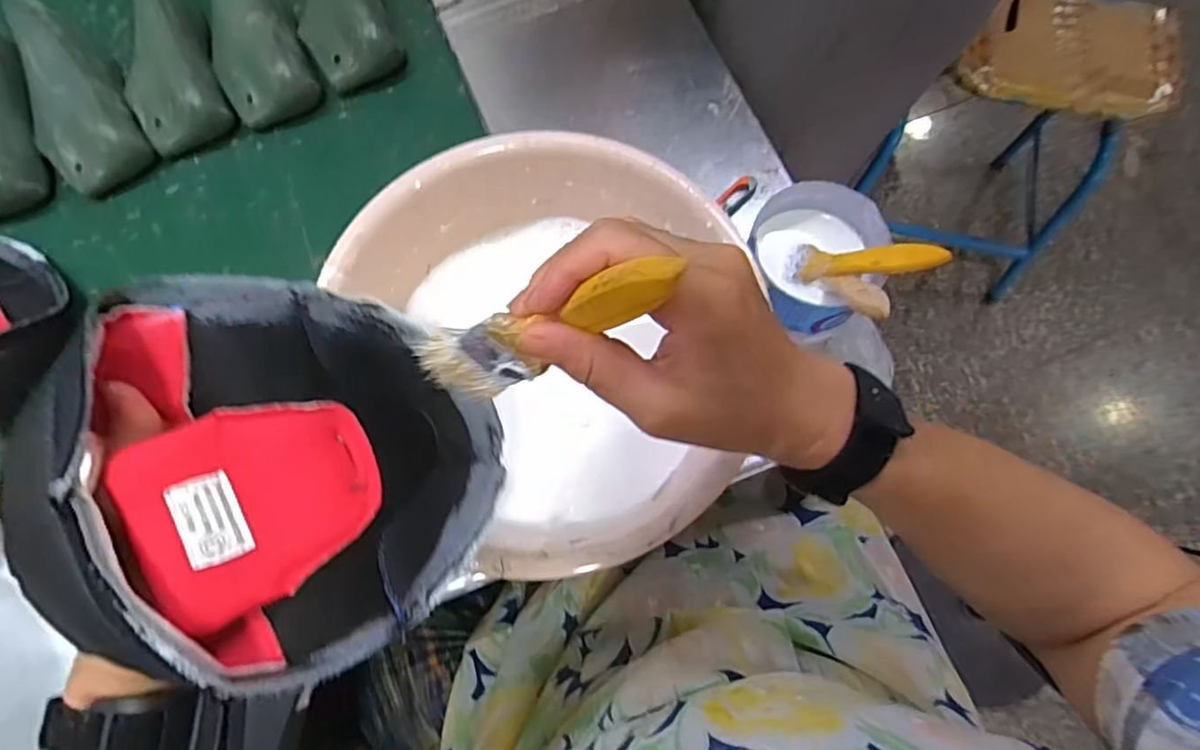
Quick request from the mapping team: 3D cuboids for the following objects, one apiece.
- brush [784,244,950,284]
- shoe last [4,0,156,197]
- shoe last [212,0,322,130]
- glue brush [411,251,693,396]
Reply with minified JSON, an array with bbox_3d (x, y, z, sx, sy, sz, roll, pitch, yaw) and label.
[{"bbox_3d":[0.191,-0.085,0.460,0.112,0.019,0.027,5,70,44],"label":"brush"},{"bbox_3d":[-0.537,-0.288,0.634,0.098,0.054,0.203,-28,88,-6],"label":"shoe last"},{"bbox_3d":[-0.361,-0.359,0.639,0.091,0.056,0.205,-21,89,-4],"label":"shoe last"},{"bbox_3d":[-0.025,-0.017,0.252,0.038,0.150,0.023,12,71,-37],"label":"glue brush"}]

